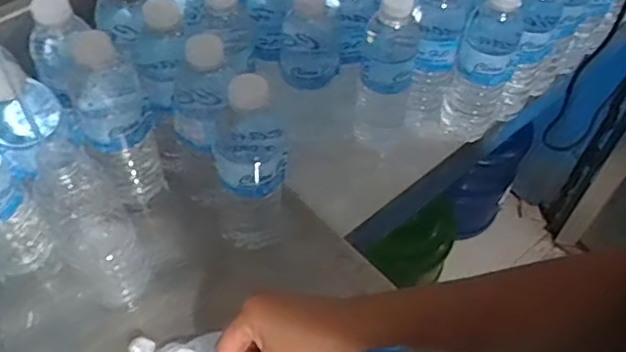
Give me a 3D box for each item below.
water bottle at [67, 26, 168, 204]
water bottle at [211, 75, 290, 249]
[{"bbox_3d":[-0.185,-0.051,0.586,0.065,0.196,0.061,-21,57,-17],"label":"water bottle"},{"bbox_3d":[-0.059,-0.007,0.558,0.072,0.196,0.059,1,53,-1],"label":"water bottle"}]

